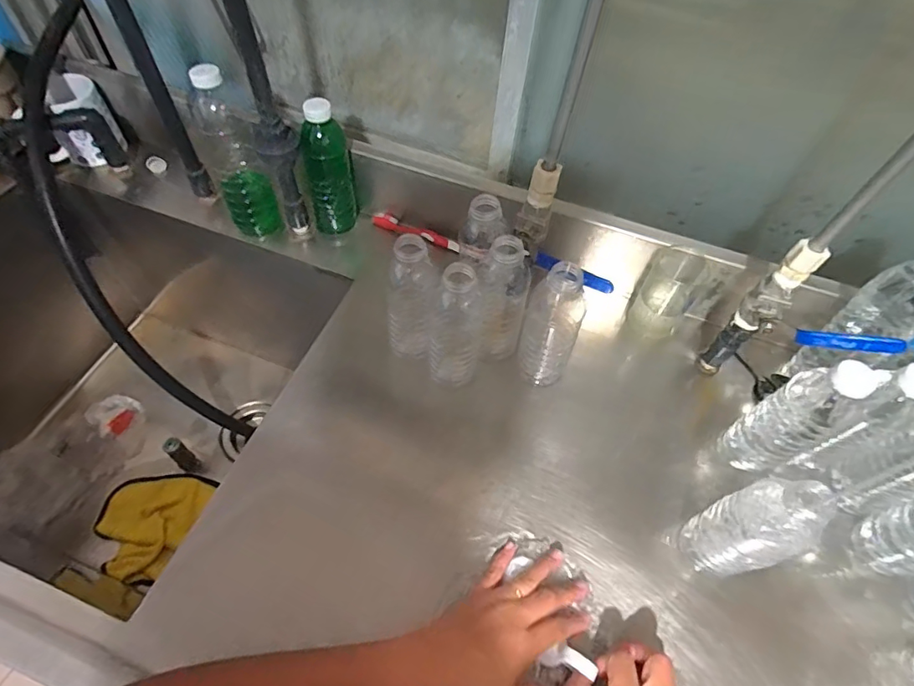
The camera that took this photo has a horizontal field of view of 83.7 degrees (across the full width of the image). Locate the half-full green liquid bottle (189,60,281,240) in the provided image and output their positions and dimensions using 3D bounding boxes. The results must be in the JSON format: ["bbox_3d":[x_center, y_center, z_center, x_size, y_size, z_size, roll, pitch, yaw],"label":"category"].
[{"bbox_3d":[-0.280,-0.236,0.644,0.061,0.212,0.074,-23,61,-19],"label":"half-full green liquid bottle"}]

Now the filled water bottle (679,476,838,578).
[{"bbox_3d":[0.253,0.157,0.432,0.052,0.170,0.063,-14,59,-14],"label":"filled water bottle"}]

